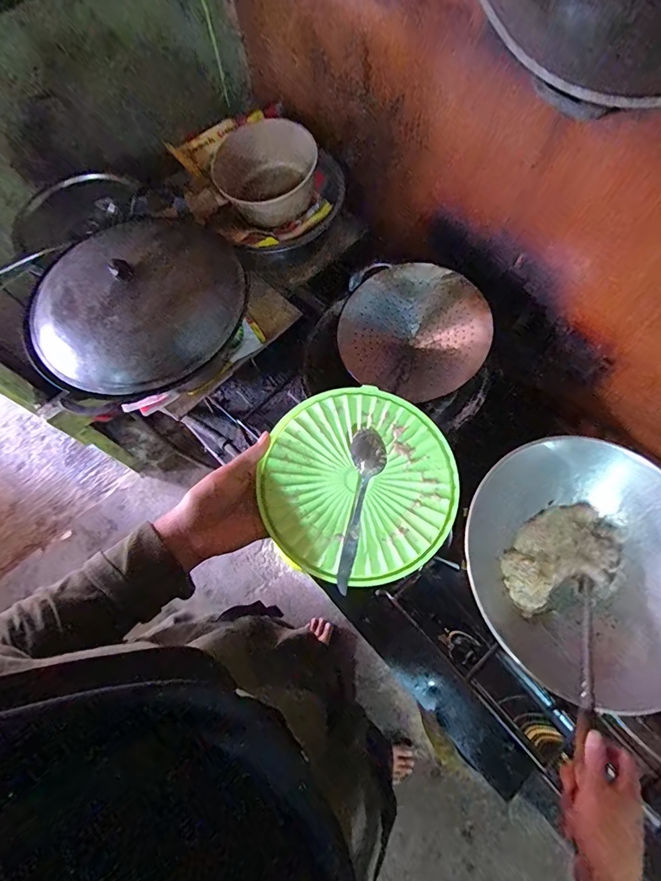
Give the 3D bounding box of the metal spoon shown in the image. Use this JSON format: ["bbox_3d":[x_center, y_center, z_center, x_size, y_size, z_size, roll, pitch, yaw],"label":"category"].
[{"bbox_3d":[0.029,0.066,0.435,0.036,0.023,0.167,11,70,7],"label":"metal spoon"}]

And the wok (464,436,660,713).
[{"bbox_3d":[0.369,0.163,0.613,0.307,0.096,0.331,-1,69,2],"label":"wok"}]

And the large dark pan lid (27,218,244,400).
[{"bbox_3d":[-0.280,-0.210,0.609,0.279,0.067,0.294,-1,69,2],"label":"large dark pan lid"}]

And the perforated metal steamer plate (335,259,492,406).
[{"bbox_3d":[0.144,-0.188,0.746,0.243,0.058,0.240,-1,69,2],"label":"perforated metal steamer plate"}]

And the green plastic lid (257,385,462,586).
[{"bbox_3d":[0.029,0.041,0.455,0.201,0.016,0.203,-1,69,2],"label":"green plastic lid"}]

